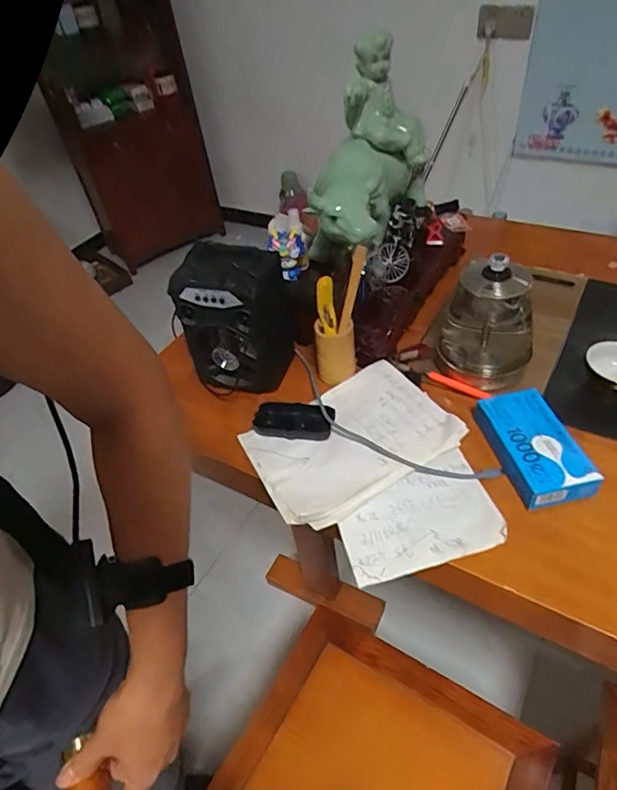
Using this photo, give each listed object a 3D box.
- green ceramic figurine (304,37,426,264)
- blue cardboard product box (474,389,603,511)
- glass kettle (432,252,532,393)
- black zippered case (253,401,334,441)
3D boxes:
[{"bbox_3d":[0.083,-0.351,0.726,0.098,0.216,0.234,18,50,24],"label":"green ceramic figurine"},{"bbox_3d":[0.286,0.062,0.651,0.097,0.037,0.163,-10,45,-2],"label":"blue cardboard product box"},{"bbox_3d":[0.255,-0.111,0.732,0.132,0.145,0.116,15,49,21],"label":"glass kettle"},{"bbox_3d":[-0.022,0.037,0.717,0.112,0.024,0.050,7,46,14],"label":"black zippered case"}]

